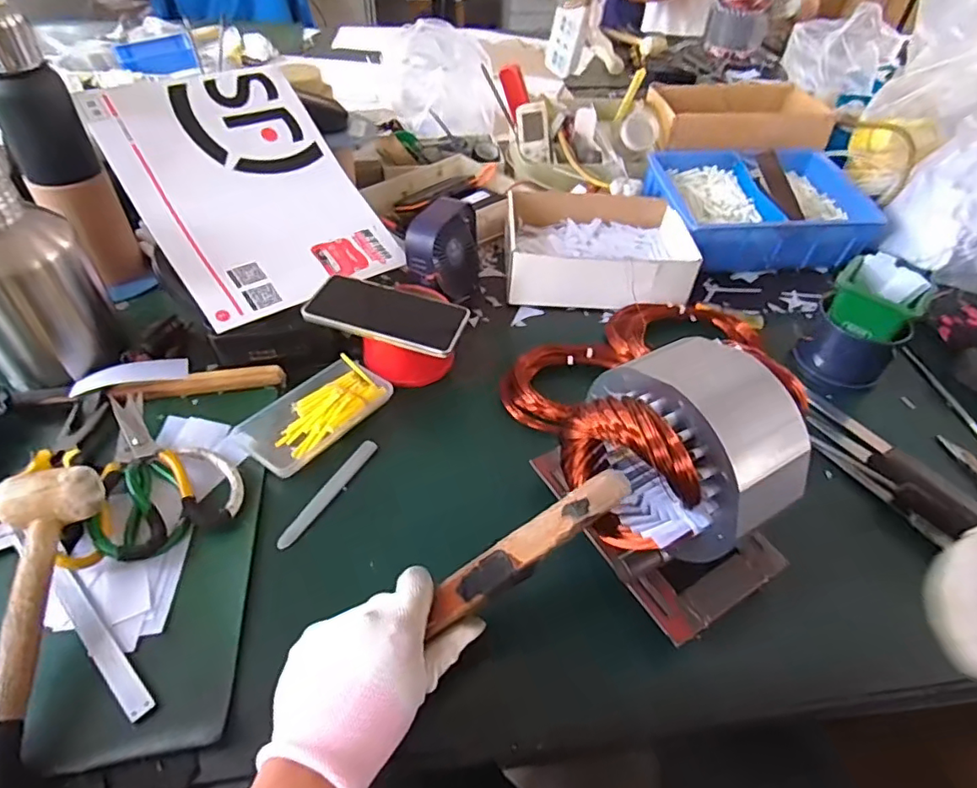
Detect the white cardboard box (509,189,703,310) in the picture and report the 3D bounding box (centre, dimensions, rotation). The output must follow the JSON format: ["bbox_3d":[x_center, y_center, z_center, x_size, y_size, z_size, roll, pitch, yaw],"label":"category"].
[{"bbox_3d":[0.147,-0.205,0.788,0.239,0.067,0.196,4,46,-1],"label":"white cardboard box"}]

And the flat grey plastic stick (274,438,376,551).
[{"bbox_3d":[-0.148,0.089,0.528,0.015,0.007,0.129,24,49,17],"label":"flat grey plastic stick"}]

